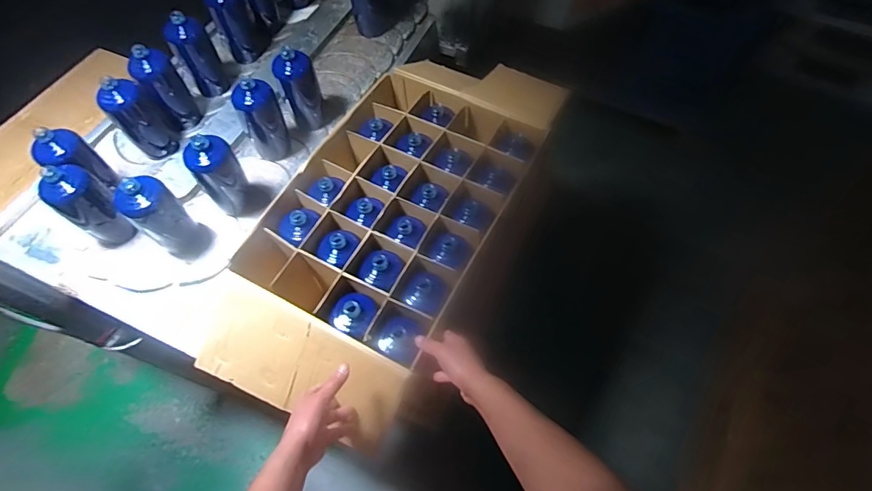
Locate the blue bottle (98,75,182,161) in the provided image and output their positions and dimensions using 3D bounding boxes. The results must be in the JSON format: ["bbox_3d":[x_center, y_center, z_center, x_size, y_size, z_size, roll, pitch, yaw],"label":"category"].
[{"bbox_3d":[-0.617,-0.269,0.933,0.087,0.193,0.093,1,63,-1],"label":"blue bottle"}]

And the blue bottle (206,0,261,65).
[{"bbox_3d":[-0.498,-0.559,1.086,0.073,0.189,0.083,-18,65,-11],"label":"blue bottle"}]

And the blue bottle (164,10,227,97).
[{"bbox_3d":[-0.552,-0.442,1.024,0.080,0.182,0.064,-27,67,-15],"label":"blue bottle"}]

